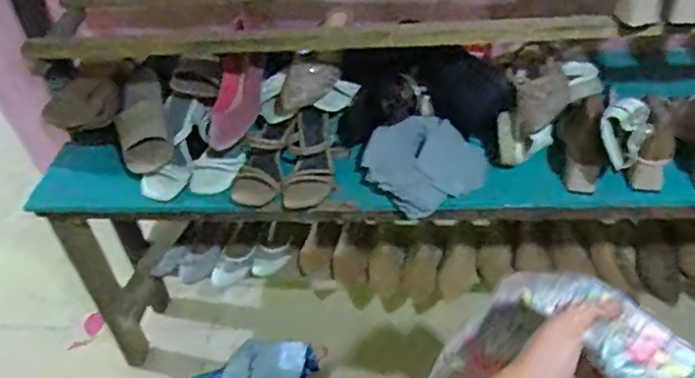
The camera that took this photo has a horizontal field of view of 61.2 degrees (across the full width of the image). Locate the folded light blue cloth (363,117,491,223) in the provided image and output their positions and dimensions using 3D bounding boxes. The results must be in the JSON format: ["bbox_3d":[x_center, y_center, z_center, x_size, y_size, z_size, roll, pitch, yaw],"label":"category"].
[{"bbox_3d":[0.126,-0.048,1.001,0.169,0.036,0.185,-43,73,-10],"label":"folded light blue cloth"}]

